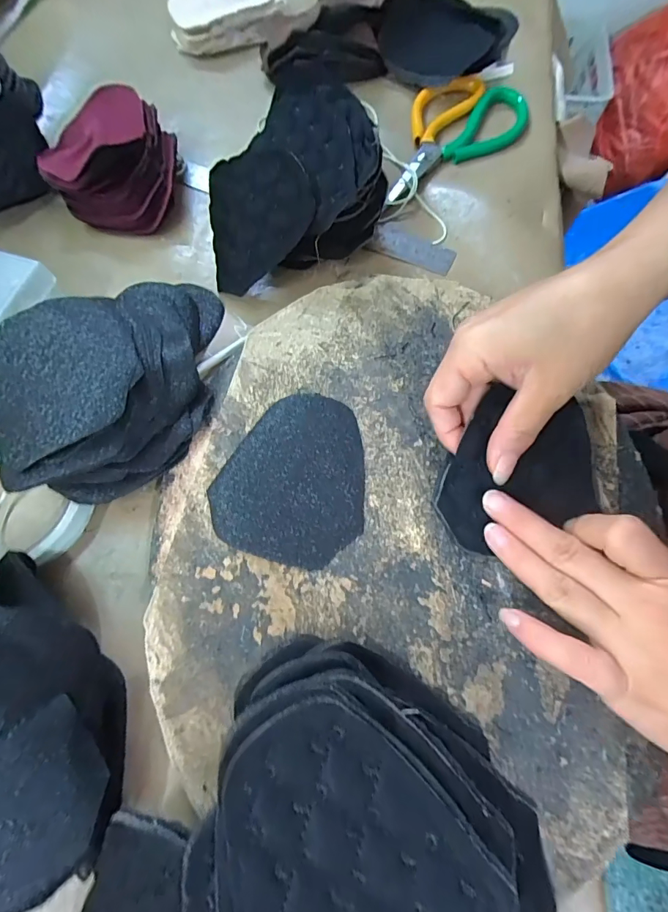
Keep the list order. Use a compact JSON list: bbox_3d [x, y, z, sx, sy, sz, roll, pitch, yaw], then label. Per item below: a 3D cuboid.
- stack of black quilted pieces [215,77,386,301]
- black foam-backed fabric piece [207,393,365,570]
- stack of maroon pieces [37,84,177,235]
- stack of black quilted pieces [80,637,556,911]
[{"bbox_3d":[-0.032,-0.190,0.306,0.135,0.072,0.095,-24,71,-8],"label":"stack of black quilted pieces"},{"bbox_3d":[-0.019,0.014,0.251,0.085,0.004,0.104,32,73,12],"label":"black foam-backed fabric piece"},{"bbox_3d":[-0.176,-0.237,0.346,0.106,0.048,0.104,-37,73,-12],"label":"stack of maroon pieces"},{"bbox_3d":[-0.012,0.170,0.157,0.179,0.064,0.142,-42,74,-14],"label":"stack of black quilted pieces"}]

